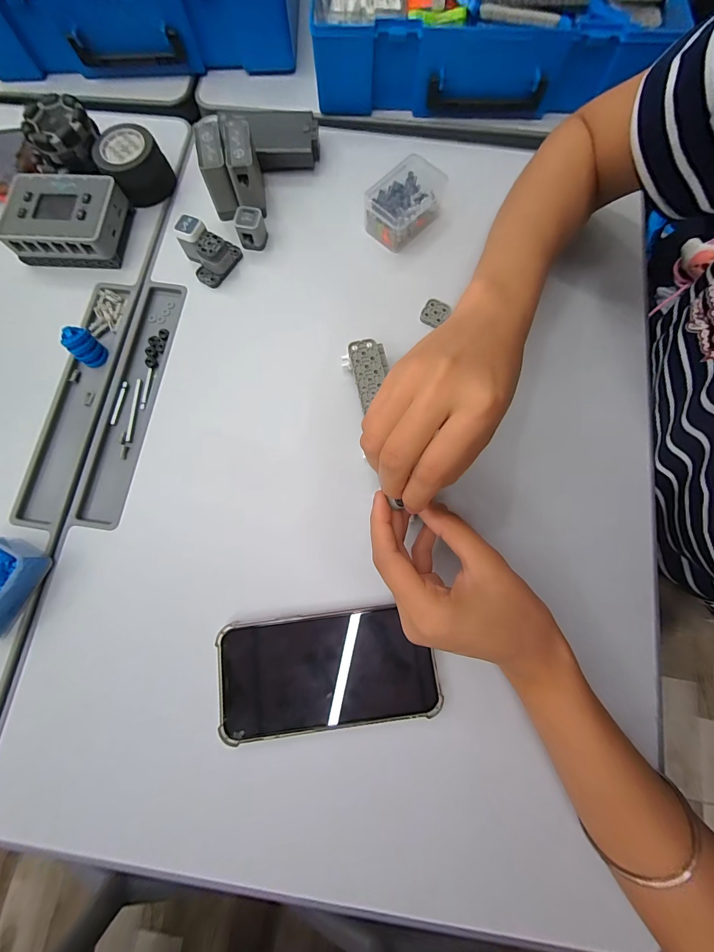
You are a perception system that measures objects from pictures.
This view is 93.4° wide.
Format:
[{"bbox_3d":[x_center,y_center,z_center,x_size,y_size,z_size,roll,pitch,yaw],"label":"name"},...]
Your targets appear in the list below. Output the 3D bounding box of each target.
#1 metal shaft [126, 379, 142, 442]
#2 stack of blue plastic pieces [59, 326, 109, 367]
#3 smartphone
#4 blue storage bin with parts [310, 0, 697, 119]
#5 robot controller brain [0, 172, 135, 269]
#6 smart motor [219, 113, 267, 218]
[{"bbox_3d":[-0.208,-0.062,0.312,0.005,0.004,0.061,2,77,1],"label":"metal shaft"},{"bbox_3d":[-0.255,-0.121,0.314,0.024,0.027,0.025,-8,76,-1],"label":"stack of blue plastic pieces"},{"bbox_3d":[-0.022,0.145,0.252,0.158,0.010,0.077,-6,76,0],"label":"smartphone"},{"bbox_3d":[0.141,-0.538,0.377,0.359,0.086,0.266,2,77,2],"label":"blue storage bin with parts"},{"bbox_3d":[-0.285,-0.253,0.337,0.100,0.037,0.078,6,77,2],"label":"robot controller brain"},{"bbox_3d":[-0.110,-0.299,0.332,0.027,0.055,0.070,-12,77,-2],"label":"smart motor"}]

